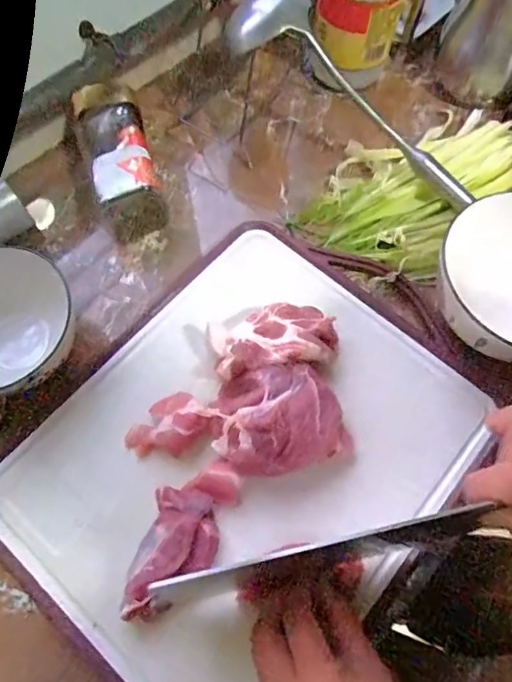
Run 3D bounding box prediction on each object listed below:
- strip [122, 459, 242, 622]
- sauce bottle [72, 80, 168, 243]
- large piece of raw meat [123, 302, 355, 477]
[{"bbox_3d":[-0.056,0.142,0.353,0.055,0.035,0.117,23,69,8],"label":"strip"},{"bbox_3d":[-0.129,-0.169,0.474,0.057,0.067,0.168,-18,70,-8],"label":"sauce bottle"},{"bbox_3d":[-0.015,0.040,0.391,0.169,0.048,0.133,-4,68,-1],"label":"large piece of raw meat"}]

